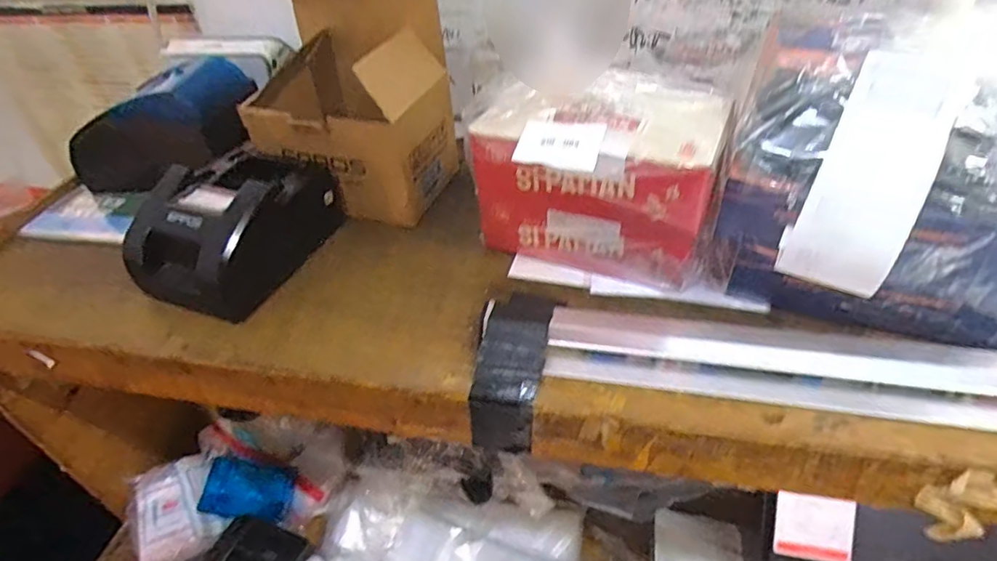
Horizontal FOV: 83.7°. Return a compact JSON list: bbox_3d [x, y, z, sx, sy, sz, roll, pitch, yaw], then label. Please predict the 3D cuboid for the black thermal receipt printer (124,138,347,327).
[{"bbox_3d":[-0.231,-0.051,0.488,0.106,0.080,0.157,16,45,23],"label":"black thermal receipt printer"}]

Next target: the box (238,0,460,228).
[{"bbox_3d":[-0.150,-0.190,0.530,0.172,0.211,0.146,13,44,20],"label":"box"}]

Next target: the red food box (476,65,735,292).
[{"bbox_3d":[0.078,-0.075,0.448,0.178,0.137,0.101,16,45,23],"label":"red food box"}]

